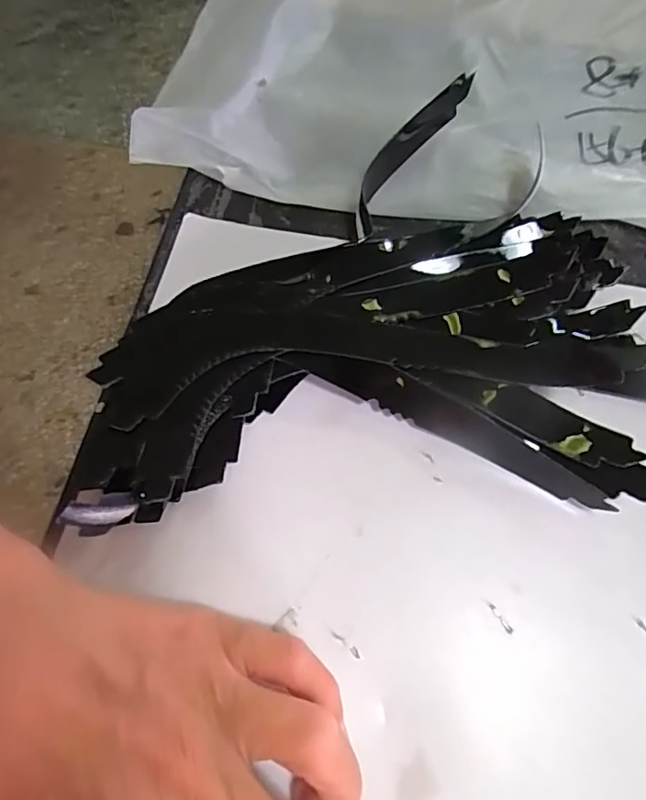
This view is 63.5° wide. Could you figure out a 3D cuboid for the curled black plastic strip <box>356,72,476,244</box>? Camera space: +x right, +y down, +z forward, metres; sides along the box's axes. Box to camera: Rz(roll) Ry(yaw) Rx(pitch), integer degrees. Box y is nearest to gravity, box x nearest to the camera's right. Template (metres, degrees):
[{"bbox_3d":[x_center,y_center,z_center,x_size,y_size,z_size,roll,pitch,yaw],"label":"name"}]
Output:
[{"bbox_3d":[0.042,-0.123,0.261,0.014,0.021,0.092,37,89,13],"label":"curled black plastic strip"}]

